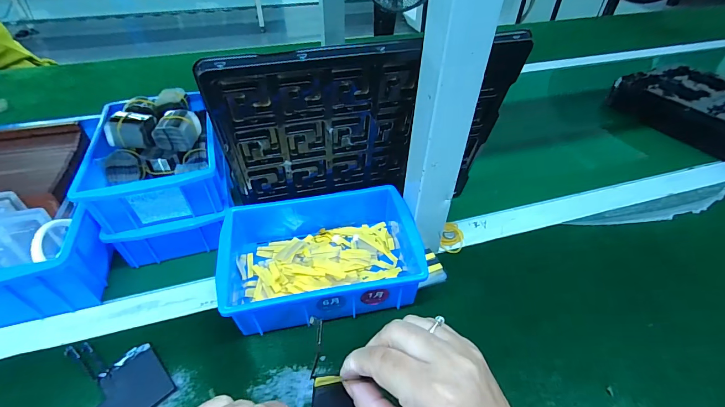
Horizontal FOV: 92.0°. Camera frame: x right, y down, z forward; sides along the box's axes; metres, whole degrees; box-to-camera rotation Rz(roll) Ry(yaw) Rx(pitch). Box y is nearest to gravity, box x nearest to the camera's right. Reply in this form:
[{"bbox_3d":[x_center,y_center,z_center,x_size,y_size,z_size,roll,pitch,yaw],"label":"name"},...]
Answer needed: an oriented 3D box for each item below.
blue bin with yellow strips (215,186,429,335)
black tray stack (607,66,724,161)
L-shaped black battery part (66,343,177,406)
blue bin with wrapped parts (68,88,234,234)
[{"bbox_3d":[-0.045,0.057,0.391,0.201,0.072,0.142,-6,43,-8],"label":"blue bin with yellow strips"},{"bbox_3d":[0.648,-0.160,0.638,0.209,0.067,0.295,-10,44,-13],"label":"black tray stack"},{"bbox_3d":[-0.238,0.167,0.310,0.098,0.006,0.102,33,50,29],"label":"L-shaped black battery part"},{"bbox_3d":[-0.237,-0.060,0.412,0.137,0.074,0.171,-14,46,-16],"label":"blue bin with wrapped parts"}]

